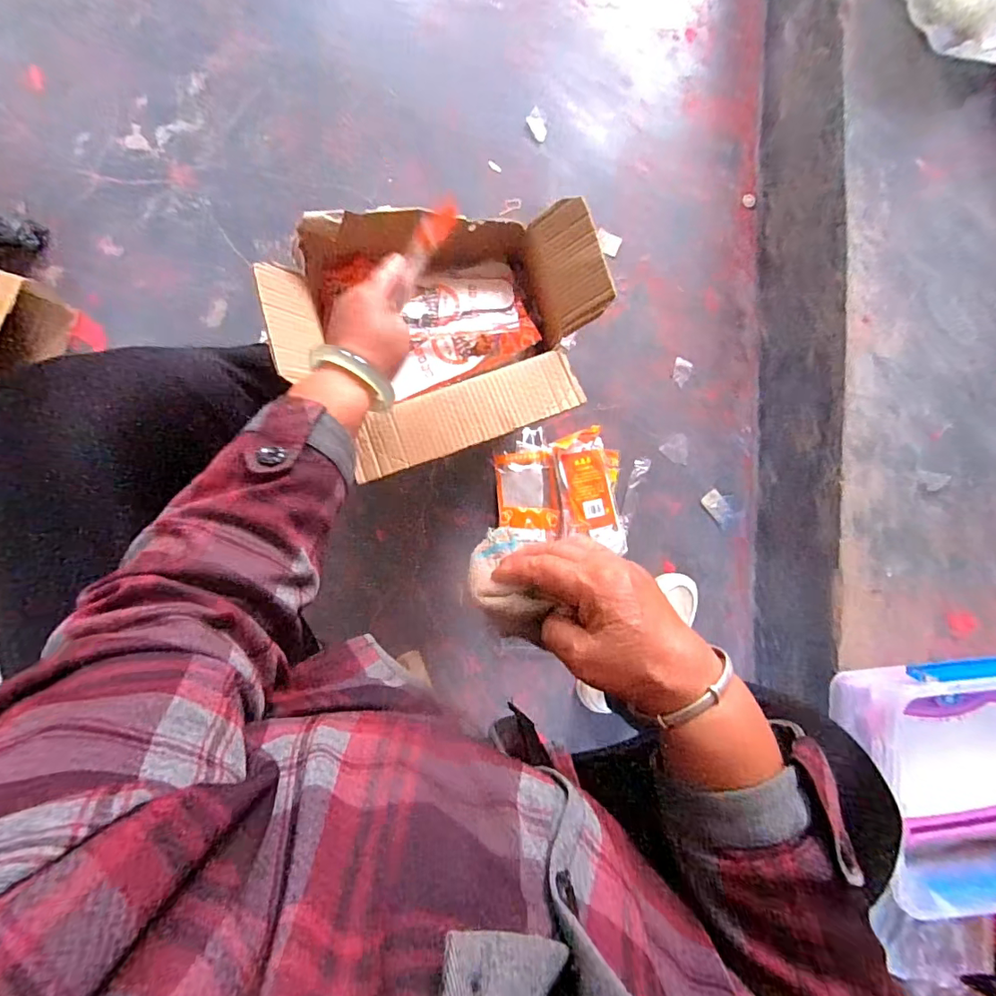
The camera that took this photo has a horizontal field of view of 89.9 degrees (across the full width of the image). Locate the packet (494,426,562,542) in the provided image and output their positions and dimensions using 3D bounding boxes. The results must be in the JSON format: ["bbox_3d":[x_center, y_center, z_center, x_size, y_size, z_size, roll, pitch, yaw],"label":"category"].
[{"bbox_3d":[0.045,-0.021,0.753,0.091,0.025,0.166,-3,87,-9],"label":"packet"}]

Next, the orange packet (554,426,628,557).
[{"bbox_3d":[0.140,-0.008,0.763,0.100,0.039,0.188,-12,88,-9],"label":"orange packet"}]

